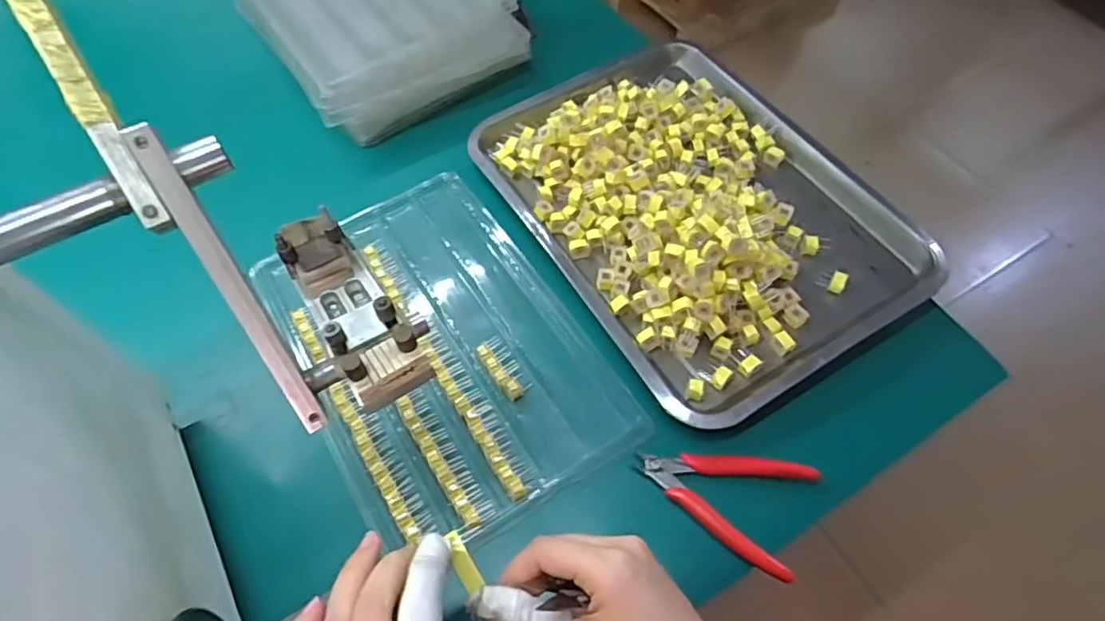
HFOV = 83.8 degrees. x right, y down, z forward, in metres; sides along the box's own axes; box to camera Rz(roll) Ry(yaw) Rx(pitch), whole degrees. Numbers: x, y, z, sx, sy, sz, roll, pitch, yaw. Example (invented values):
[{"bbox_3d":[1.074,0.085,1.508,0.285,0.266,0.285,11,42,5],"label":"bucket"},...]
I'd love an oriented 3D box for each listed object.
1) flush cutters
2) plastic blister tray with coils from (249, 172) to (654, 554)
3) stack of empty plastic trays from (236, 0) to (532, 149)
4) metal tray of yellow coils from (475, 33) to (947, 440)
[{"bbox_3d":[0.120,0.132,0.440,0.118,0.014,0.076,18,60,11],"label":"flush cutters"},{"bbox_3d":[-0.095,0.024,0.514,0.208,0.021,0.316,-28,63,-16],"label":"plastic blister tray with coils"},{"bbox_3d":[-0.205,-0.347,0.689,0.235,0.083,0.342,-26,62,-15],"label":"stack of empty plastic trays"},{"bbox_3d":[0.123,-0.110,0.567,0.283,0.058,0.395,-29,63,-16],"label":"metal tray of yellow coils"}]

